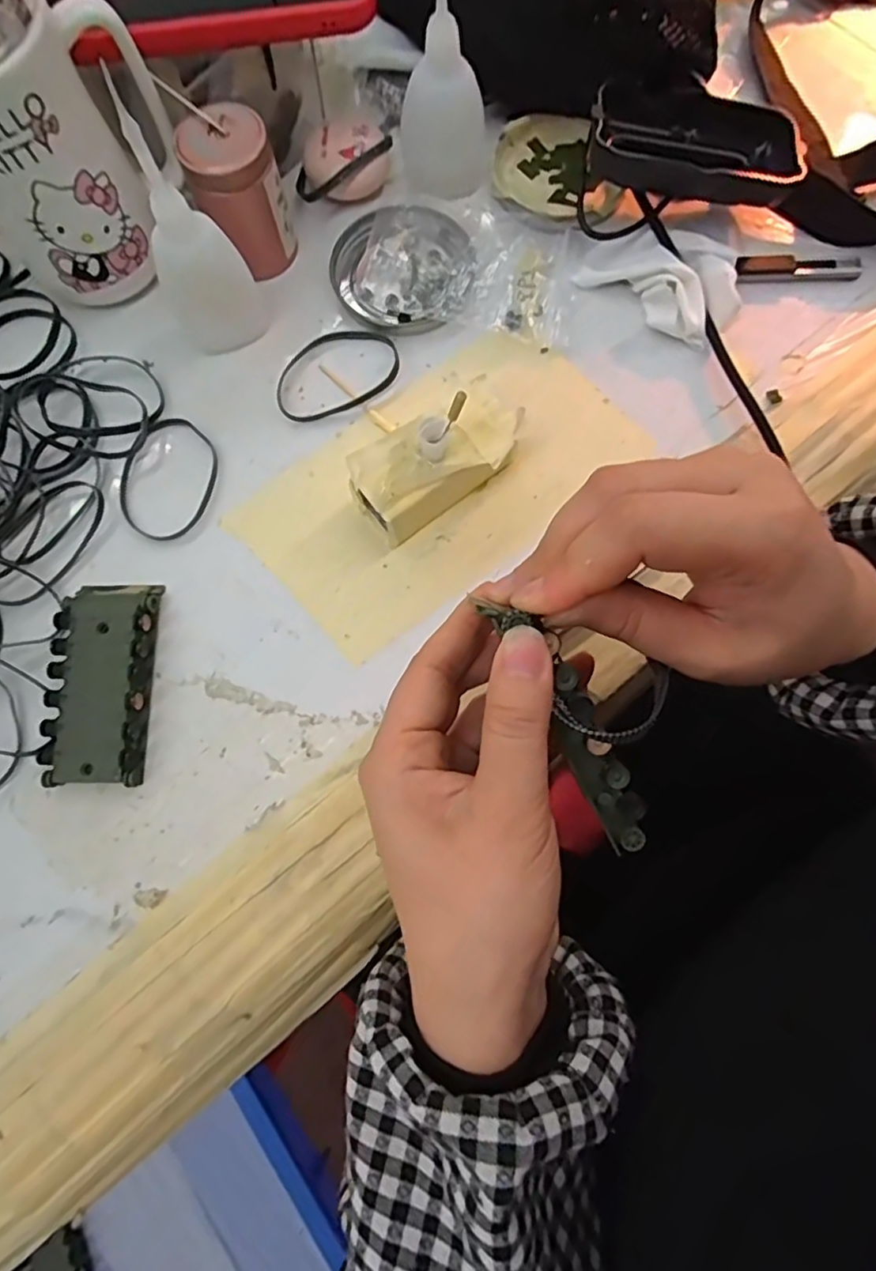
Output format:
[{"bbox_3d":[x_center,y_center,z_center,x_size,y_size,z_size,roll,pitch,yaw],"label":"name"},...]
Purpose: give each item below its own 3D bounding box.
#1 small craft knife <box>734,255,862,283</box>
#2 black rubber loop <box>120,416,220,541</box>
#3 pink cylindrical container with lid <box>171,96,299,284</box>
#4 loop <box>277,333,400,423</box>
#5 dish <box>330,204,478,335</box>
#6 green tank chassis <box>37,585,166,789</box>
[{"bbox_3d":[0.197,-0.200,0.333,0.068,0.004,0.014,0,94,-2],"label":"small craft knife"},{"bbox_3d":[-0.141,-0.083,0.317,0.047,0.005,0.066,17,78,5],"label":"black rubber loop"},{"bbox_3d":[-0.103,-0.229,0.321,0.045,0.064,0.044,0,77,1],"label":"pink cylindrical container with lid"},{"bbox_3d":[-0.055,-0.143,0.330,0.069,0.004,0.048,-18,77,-3],"label":"loop"},{"bbox_3d":[-0.018,-0.204,0.338,0.079,0.009,0.077,0,77,1],"label":"dish"},{"bbox_3d":[-0.159,0.021,0.289,0.045,0.015,0.095,1,77,2],"label":"green tank chassis"}]

